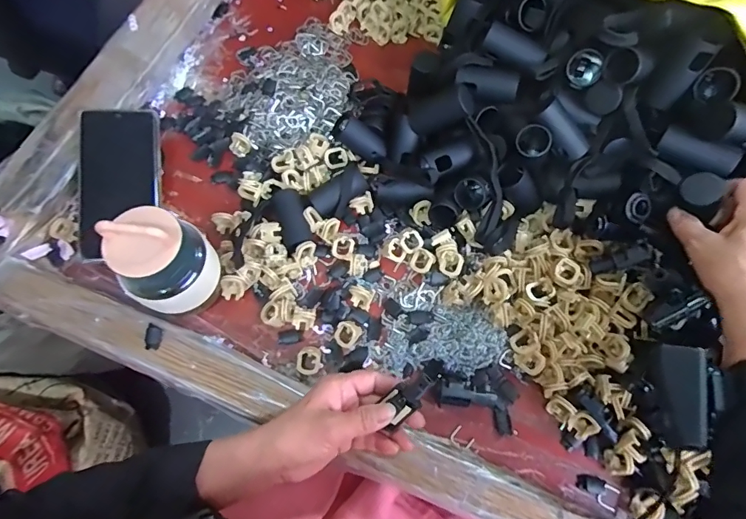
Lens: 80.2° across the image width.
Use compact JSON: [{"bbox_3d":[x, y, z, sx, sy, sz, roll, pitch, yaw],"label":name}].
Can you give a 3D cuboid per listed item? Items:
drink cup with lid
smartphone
[{"bbox_3d":[-0.179,0.005,0.388,0.062,0.126,0.076,18,71,6],"label":"drink cup with lid"},{"bbox_3d":[-0.271,-0.086,0.476,0.077,0.009,0.147,1,93,-17],"label":"smartphone"}]

